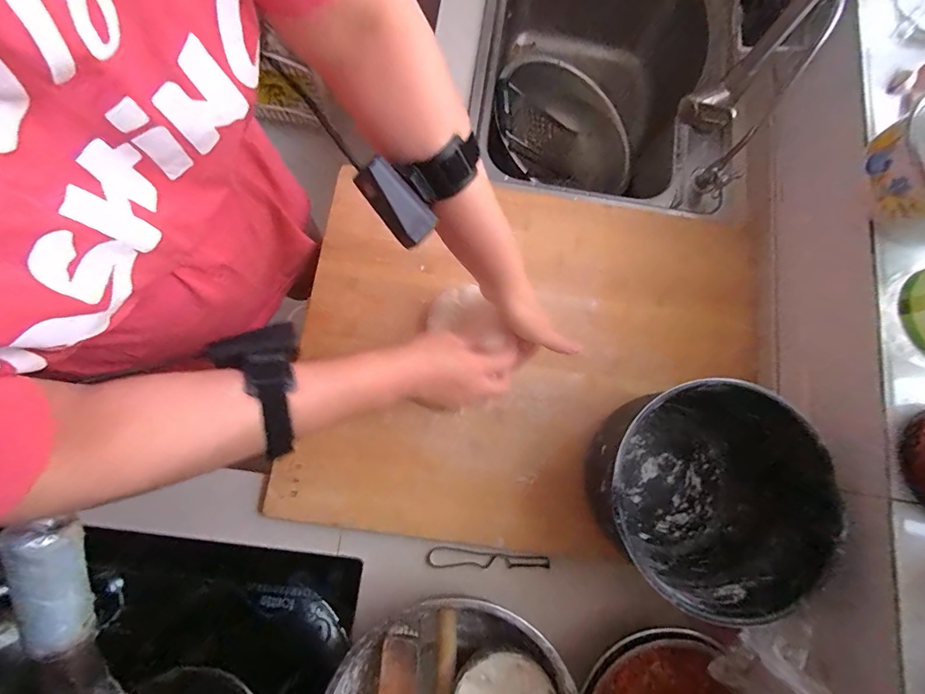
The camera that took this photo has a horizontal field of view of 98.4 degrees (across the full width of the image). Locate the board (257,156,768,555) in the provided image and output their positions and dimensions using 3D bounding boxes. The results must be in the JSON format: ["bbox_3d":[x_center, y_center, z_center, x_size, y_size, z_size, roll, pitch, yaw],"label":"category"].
[{"bbox_3d":[0.096,0.018,0.547,0.619,0.034,0.496,8,78,0],"label":"board"}]

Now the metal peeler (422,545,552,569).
[{"bbox_3d":[0.034,0.277,0.522,0.158,0.010,0.026,3,78,-1],"label":"metal peeler"}]

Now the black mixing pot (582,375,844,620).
[{"bbox_3d":[0.272,0.172,0.464,0.237,0.128,0.215,-9,80,-4],"label":"black mixing pot"}]

